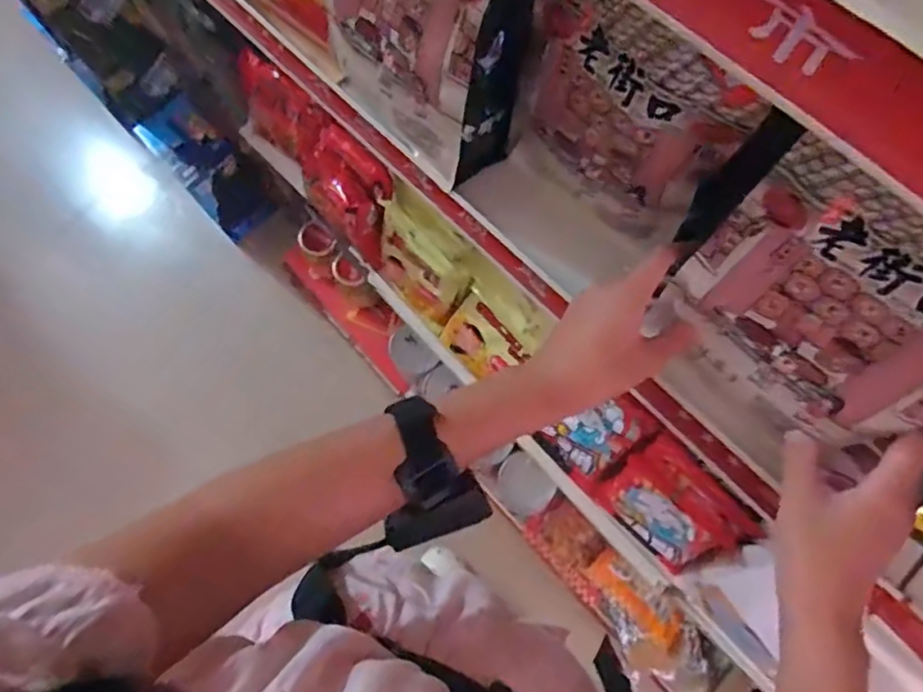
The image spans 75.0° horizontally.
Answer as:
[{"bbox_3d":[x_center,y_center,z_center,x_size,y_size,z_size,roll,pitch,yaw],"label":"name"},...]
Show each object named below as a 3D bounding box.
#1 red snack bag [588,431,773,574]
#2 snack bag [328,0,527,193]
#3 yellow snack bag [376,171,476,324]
[{"bbox_3d":[0.239,0.182,0.681,0.060,0.159,0.136,-15,60,-42],"label":"red snack bag"},{"bbox_3d":[-0.032,-0.240,0.448,0.082,0.190,0.168,-38,75,-9],"label":"snack bag"},{"bbox_3d":[-0.037,-0.122,0.788,0.143,0.175,0.055,44,58,13],"label":"yellow snack bag"}]

